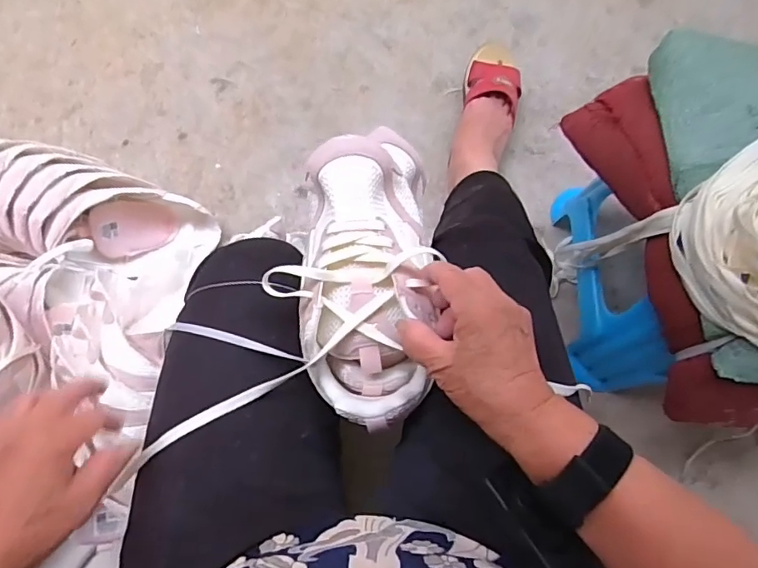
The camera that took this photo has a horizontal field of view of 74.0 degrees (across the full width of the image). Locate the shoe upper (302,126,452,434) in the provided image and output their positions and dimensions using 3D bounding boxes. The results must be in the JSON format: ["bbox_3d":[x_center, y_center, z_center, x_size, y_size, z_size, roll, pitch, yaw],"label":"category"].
[{"bbox_3d":[-0.006,-0.011,0.408,0.100,0.085,0.234,1,78,1],"label":"shoe upper"}]

